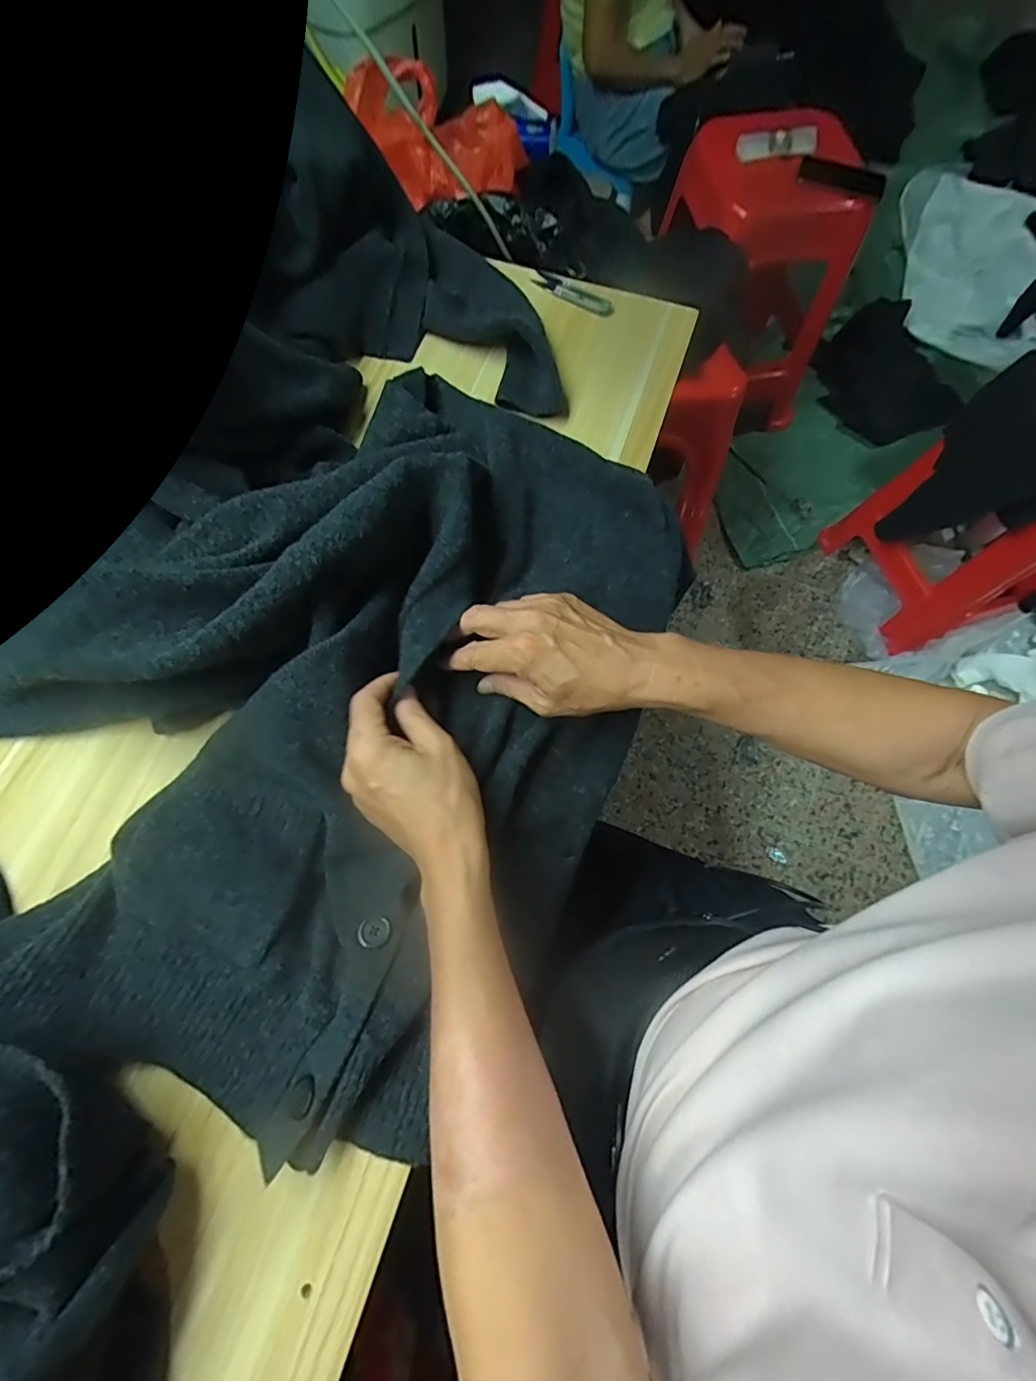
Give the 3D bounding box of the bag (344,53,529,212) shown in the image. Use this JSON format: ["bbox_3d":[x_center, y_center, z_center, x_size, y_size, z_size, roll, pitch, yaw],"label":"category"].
[{"bbox_3d":[-0.104,-0.819,0.773,0.259,0.091,0.230,39,76,11],"label":"bag"}]

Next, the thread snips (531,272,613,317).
[{"bbox_3d":[0.065,-0.467,0.618,0.104,0.009,0.026,34,75,10],"label":"thread snips"}]

